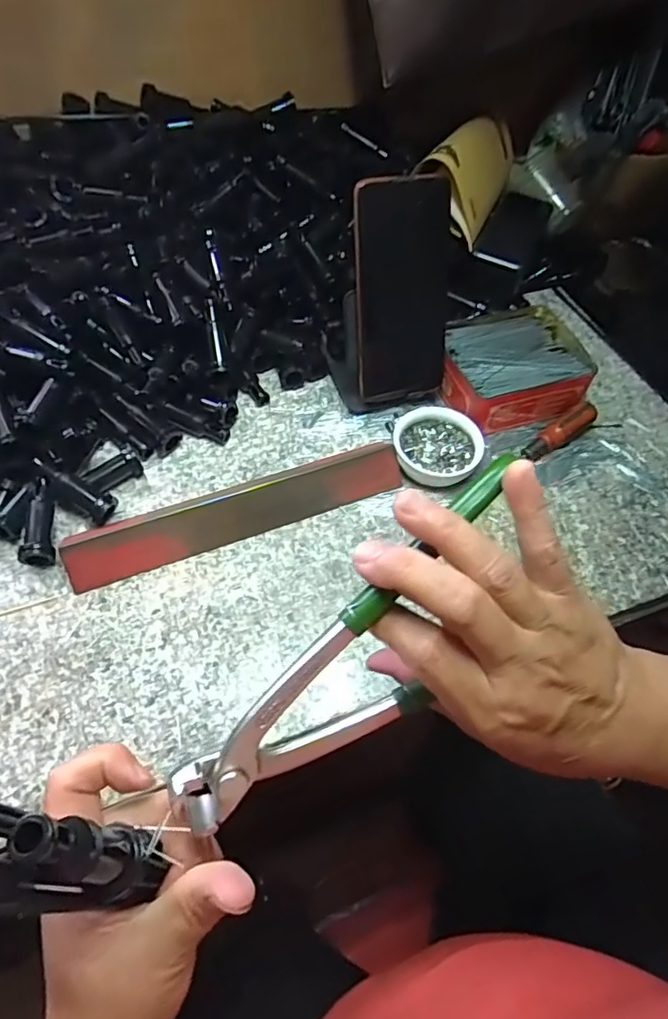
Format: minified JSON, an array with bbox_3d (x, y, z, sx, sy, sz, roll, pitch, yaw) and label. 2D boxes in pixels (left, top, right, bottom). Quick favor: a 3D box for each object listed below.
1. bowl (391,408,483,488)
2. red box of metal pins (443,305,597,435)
[{"bbox_3d":[0.084,-0.050,0.473,0.072,0.026,0.066,1,56,-2],"label":"bowl"},{"bbox_3d":[0.157,-0.127,0.518,0.127,0.045,0.111,-14,58,-11],"label":"red box of metal pins"}]

